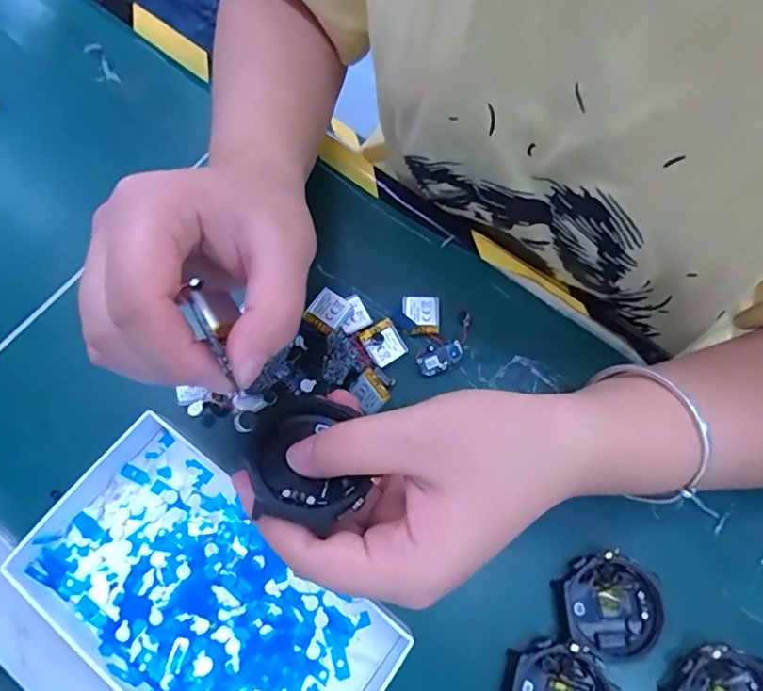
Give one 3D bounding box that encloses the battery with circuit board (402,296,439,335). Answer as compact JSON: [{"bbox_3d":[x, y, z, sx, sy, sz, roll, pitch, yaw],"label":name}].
[{"bbox_3d":[0.023,-0.019,0.317,0.021,0.004,0.024,2,73,1],"label":"battery with circuit board"}]

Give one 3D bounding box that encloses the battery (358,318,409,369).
[{"bbox_3d":[0.001,-0.002,0.306,0.022,0.007,0.024,-33,83,-8],"label":"battery"}]

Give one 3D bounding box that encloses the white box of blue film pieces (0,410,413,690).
[{"bbox_3d":[-0.086,0.128,0.257,0.180,0.027,0.098,38,77,11],"label":"white box of blue film pieces"}]

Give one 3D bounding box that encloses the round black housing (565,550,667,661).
[{"bbox_3d":[0.117,0.132,0.270,0.049,0.011,0.048,0,73,0],"label":"round black housing"}]

